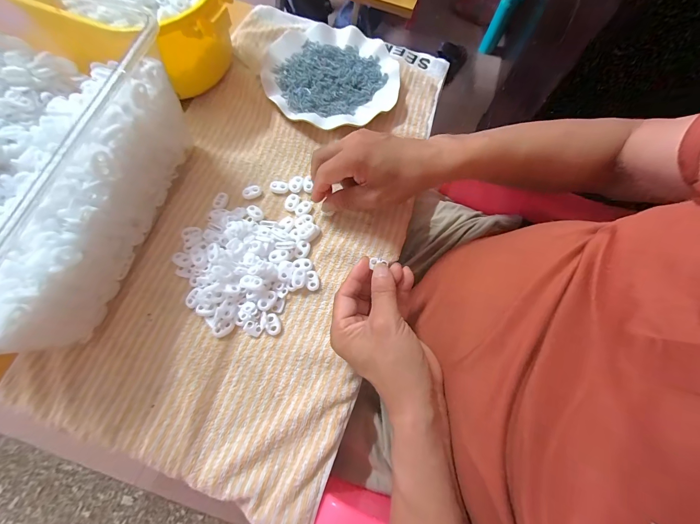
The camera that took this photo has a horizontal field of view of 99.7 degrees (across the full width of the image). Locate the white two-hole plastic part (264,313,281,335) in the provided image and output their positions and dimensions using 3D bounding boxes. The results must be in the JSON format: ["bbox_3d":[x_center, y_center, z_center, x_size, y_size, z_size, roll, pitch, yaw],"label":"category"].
[{"bbox_3d":[-0.079,0.063,0.303,0.015,0.004,0.022,-11,71,-8],"label":"white two-hole plastic part"}]

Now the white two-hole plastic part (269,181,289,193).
[{"bbox_3d":[-0.086,-0.091,0.360,0.022,0.008,0.016,2,70,-3],"label":"white two-hole plastic part"}]

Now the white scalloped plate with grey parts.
[{"bbox_3d":[-0.022,-0.262,0.406,0.178,0.018,0.181,1,70,-3],"label":"white scalloped plate with grey parts"}]

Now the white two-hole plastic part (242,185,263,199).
[{"bbox_3d":[-0.118,-0.084,0.354,0.022,0.005,0.014,-23,73,-12],"label":"white two-hole plastic part"}]

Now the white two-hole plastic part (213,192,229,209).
[{"bbox_3d":[-0.152,-0.072,0.346,0.016,0.005,0.023,11,69,0],"label":"white two-hole plastic part"}]

